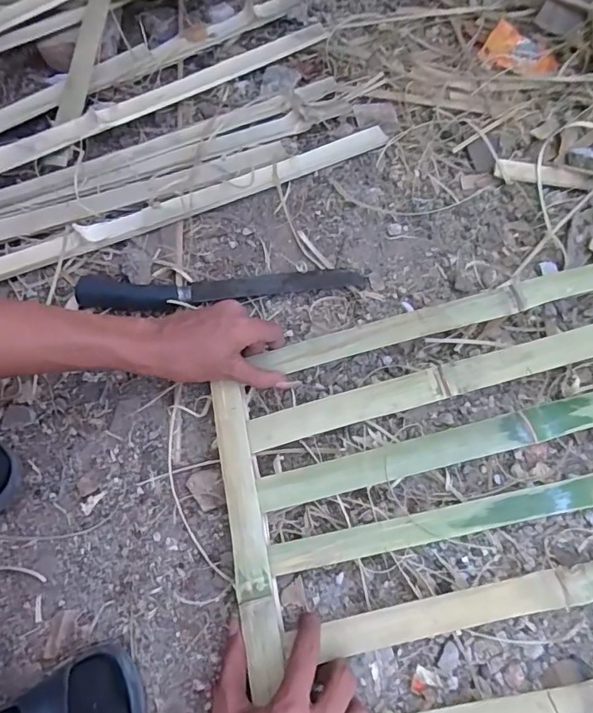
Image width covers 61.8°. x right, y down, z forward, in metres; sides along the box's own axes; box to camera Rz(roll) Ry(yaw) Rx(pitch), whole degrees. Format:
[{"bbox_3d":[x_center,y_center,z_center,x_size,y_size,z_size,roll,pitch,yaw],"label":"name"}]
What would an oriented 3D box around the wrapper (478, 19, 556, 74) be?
[{"bbox_3d":[0.293,-0.398,0.646,0.095,0.015,0.089,-1,67,2],"label":"wrapper"}]

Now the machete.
[{"bbox_3d":[-0.078,-0.071,0.523,0.299,0.028,0.049,-4,67,1],"label":"machete"}]

